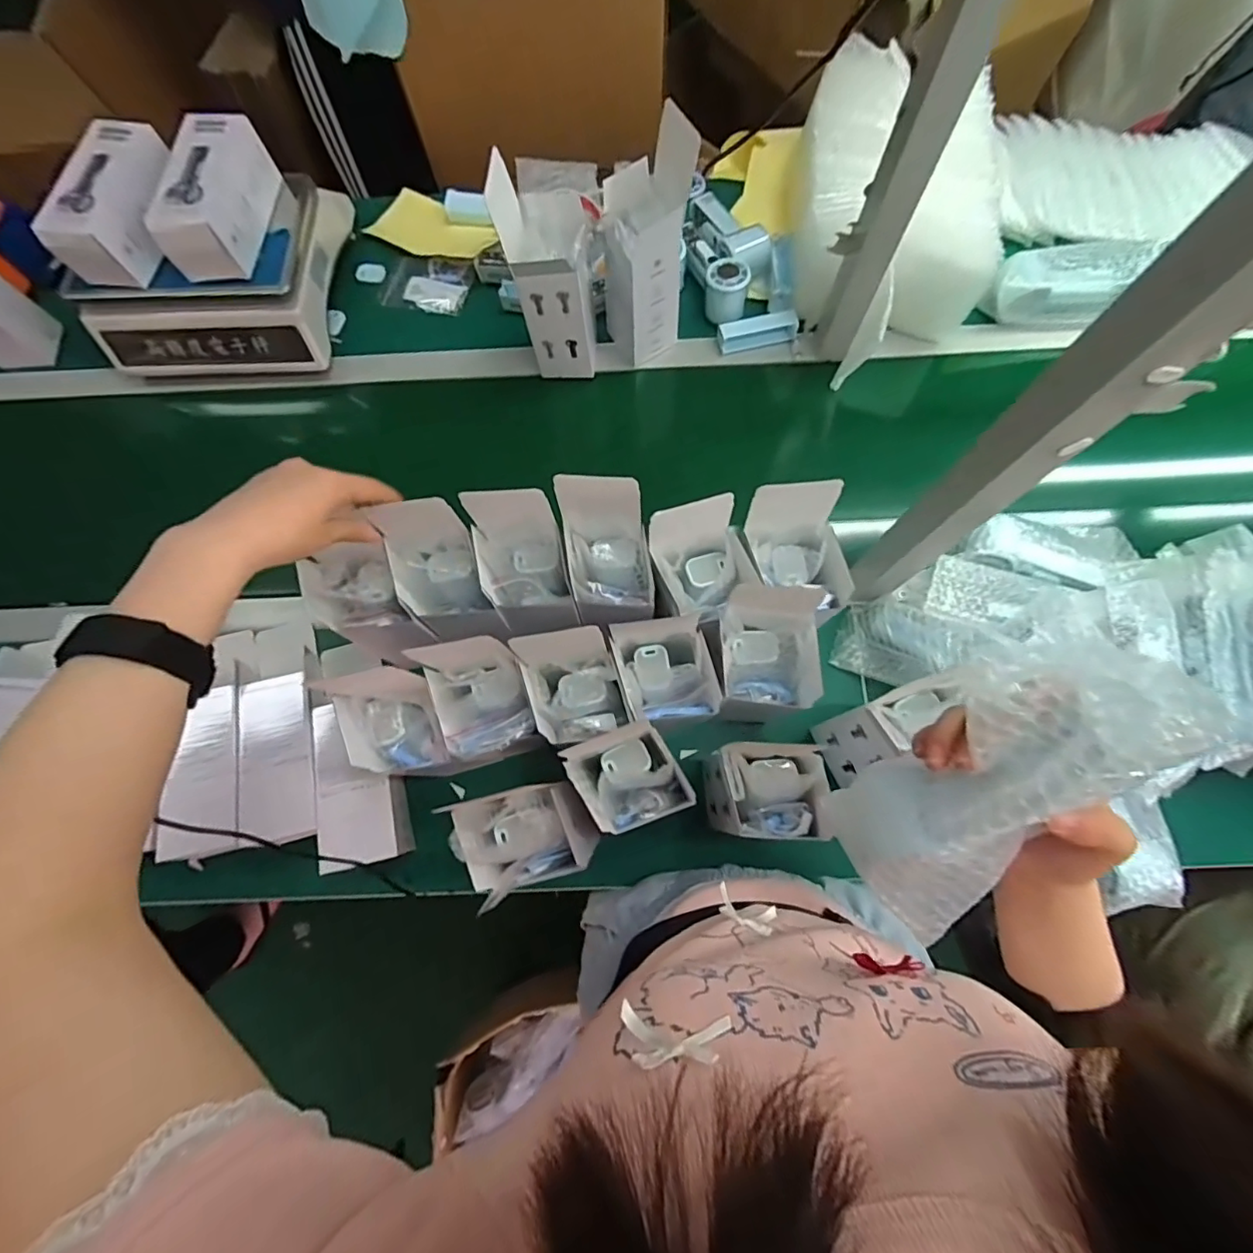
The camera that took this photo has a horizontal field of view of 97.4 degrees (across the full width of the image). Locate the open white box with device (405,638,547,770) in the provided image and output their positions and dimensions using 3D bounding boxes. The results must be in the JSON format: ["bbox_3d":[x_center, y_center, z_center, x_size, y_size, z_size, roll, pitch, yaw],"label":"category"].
[{"bbox_3d":[-0.120,0.061,0.466,0.074,0.064,0.093,-17,76,-3],"label":"open white box with device"}]

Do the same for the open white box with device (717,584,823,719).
[{"bbox_3d":[0.121,0.025,0.473,0.072,0.074,0.102,-3,75,1],"label":"open white box with device"}]

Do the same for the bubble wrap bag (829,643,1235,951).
[{"bbox_3d":[0.184,0.083,0.284,0.079,0.189,0.072,30,42,9],"label":"bubble wrap bag"}]

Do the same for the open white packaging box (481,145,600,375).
[{"bbox_3d":[-0.087,-0.403,0.641,0.089,0.225,0.084,0,75,2],"label":"open white packaging box"}]

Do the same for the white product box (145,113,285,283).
[{"bbox_3d":[-0.484,-0.510,0.652,0.078,0.068,0.180,6,76,3],"label":"white product box"}]

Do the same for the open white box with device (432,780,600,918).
[{"bbox_3d":[-0.081,0.168,0.436,0.093,0.056,0.081,-19,76,-3],"label":"open white box with device"}]

